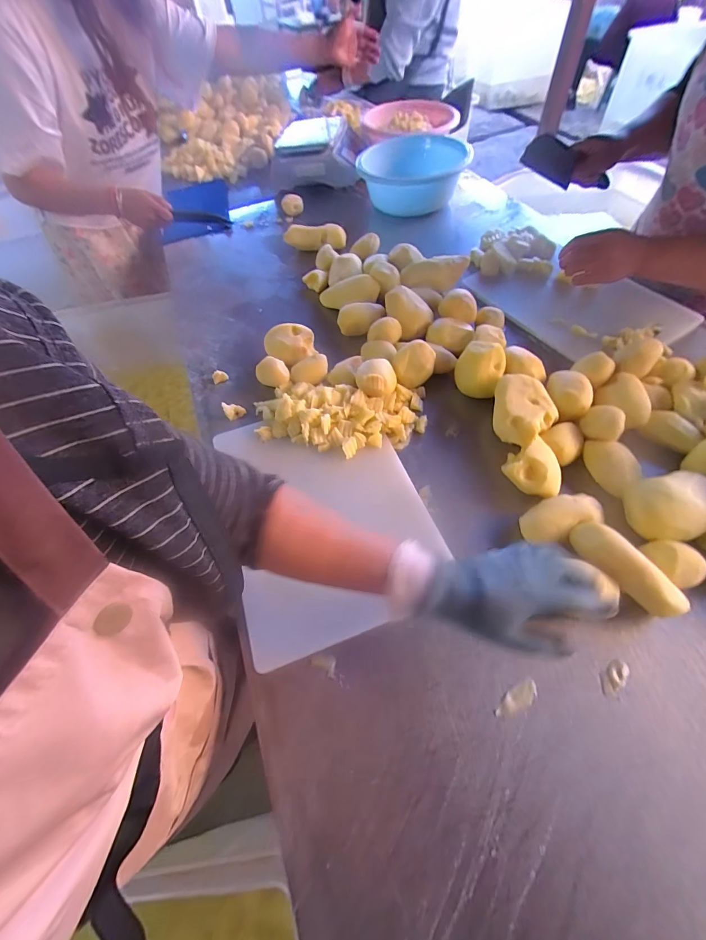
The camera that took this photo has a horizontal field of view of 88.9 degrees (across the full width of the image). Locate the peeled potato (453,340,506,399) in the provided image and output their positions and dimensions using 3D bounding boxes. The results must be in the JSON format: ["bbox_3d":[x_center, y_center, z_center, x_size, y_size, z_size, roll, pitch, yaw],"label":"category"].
[{"bbox_3d":[0.195,-0.154,0.563,0.070,0.084,0.068,15,60,13],"label":"peeled potato"}]

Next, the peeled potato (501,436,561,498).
[{"bbox_3d":[0.241,0.000,0.478,0.074,0.052,0.063,34,65,22],"label":"peeled potato"}]

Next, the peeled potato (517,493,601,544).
[{"bbox_3d":[0.258,0.059,0.443,0.096,0.041,0.051,-20,58,-9],"label":"peeled potato"}]

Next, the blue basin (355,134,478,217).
[{"bbox_3d":[0.149,-0.746,0.919,0.255,0.120,0.245,-2,58,4],"label":"blue basin"}]

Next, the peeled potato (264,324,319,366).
[{"bbox_3d":[-0.112,-0.219,0.651,0.089,0.054,0.072,-15,58,-4],"label":"peeled potato"}]

